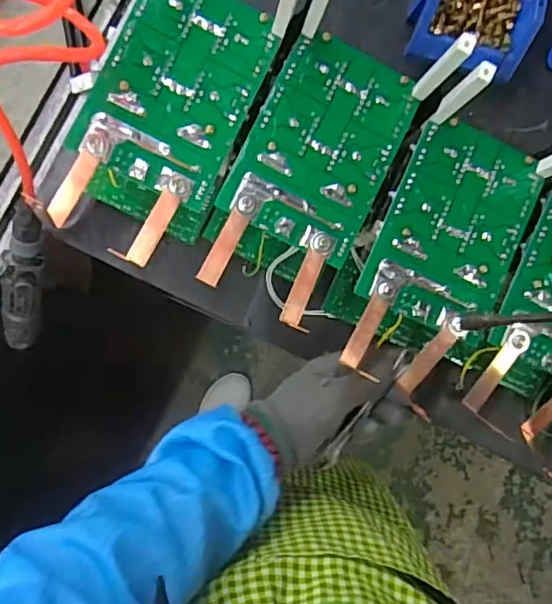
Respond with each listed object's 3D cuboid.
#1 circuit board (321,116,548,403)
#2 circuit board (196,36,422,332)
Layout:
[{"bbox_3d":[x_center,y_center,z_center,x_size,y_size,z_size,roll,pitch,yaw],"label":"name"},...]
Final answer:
[{"bbox_3d":[0.135,-0.038,0.468,0.123,0.016,0.206,30,86,-6],"label":"circuit board"},{"bbox_3d":[0.027,-0.098,0.453,0.107,0.010,0.212,27,86,-6],"label":"circuit board"}]

